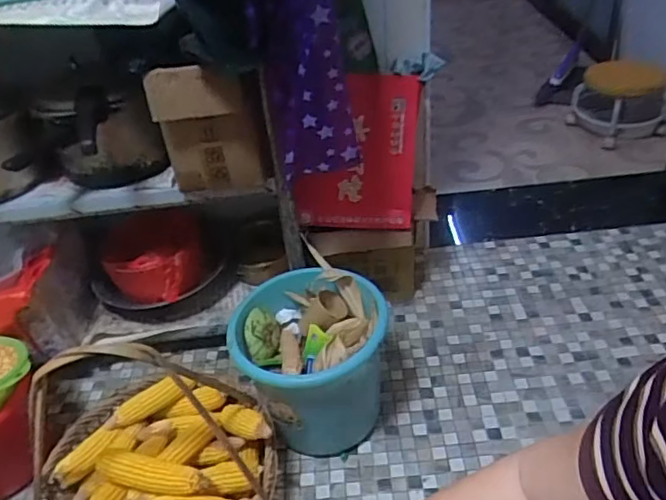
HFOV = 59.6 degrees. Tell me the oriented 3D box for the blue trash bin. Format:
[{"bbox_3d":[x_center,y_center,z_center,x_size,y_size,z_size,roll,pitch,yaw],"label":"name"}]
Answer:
[{"bbox_3d":[-0.040,0.213,1.136,0.276,0.291,0.268,-11,38,-5],"label":"blue trash bin"}]

